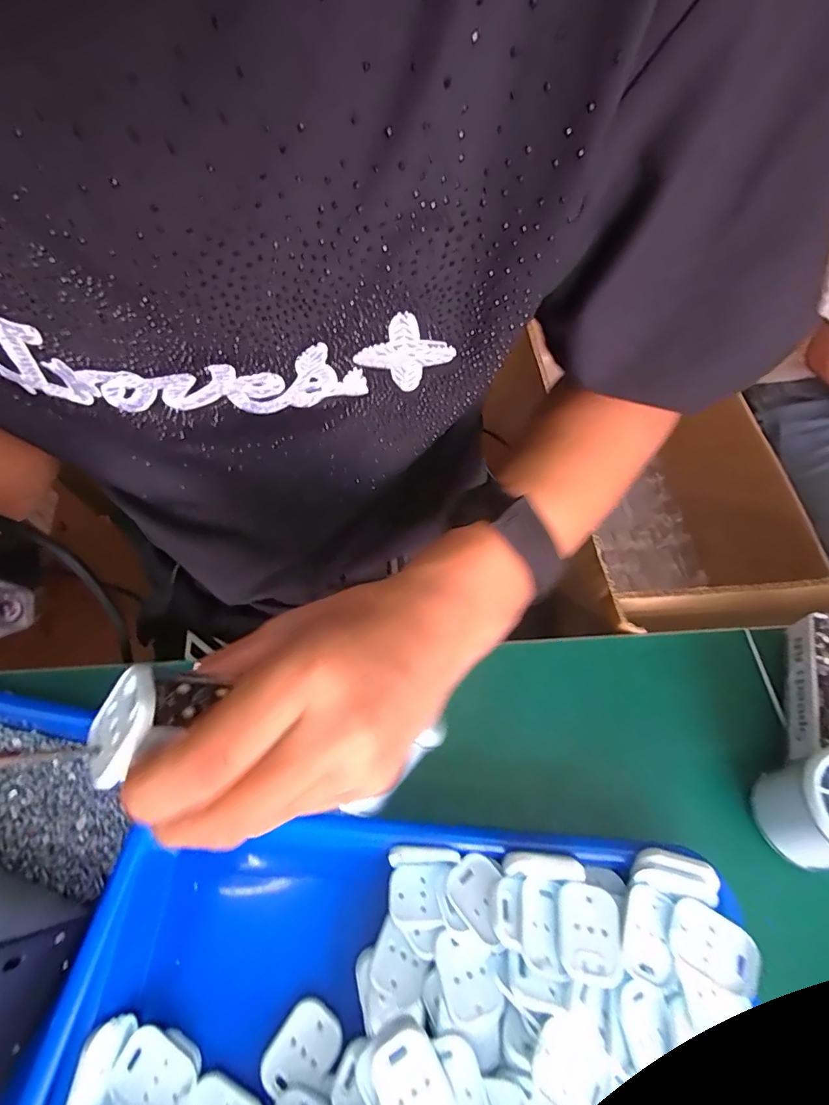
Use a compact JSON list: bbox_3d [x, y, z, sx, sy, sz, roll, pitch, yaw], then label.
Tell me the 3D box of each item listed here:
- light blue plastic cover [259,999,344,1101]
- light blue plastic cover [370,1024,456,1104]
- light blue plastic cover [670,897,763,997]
[{"bbox_3d":[-0.057,0.252,0.248,0.029,0.004,0.039,37,68,17],"label":"light blue plastic cover"},{"bbox_3d":[-0.001,0.244,0.224,0.029,0.009,0.042,-32,67,-15],"label":"light blue plastic cover"},{"bbox_3d":[0.151,0.197,0.246,0.042,0.004,0.028,27,66,13],"label":"light blue plastic cover"}]

